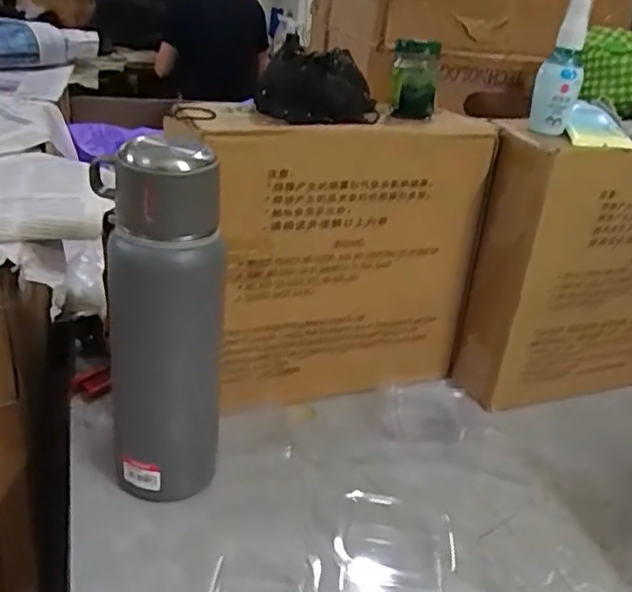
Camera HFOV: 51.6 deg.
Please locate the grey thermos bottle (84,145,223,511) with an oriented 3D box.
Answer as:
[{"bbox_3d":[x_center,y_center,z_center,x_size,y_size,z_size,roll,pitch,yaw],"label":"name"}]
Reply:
[{"bbox_3d":[-0.112,0.028,0.480,0.067,0.276,0.064,-11,32,-32],"label":"grey thermos bottle"}]

